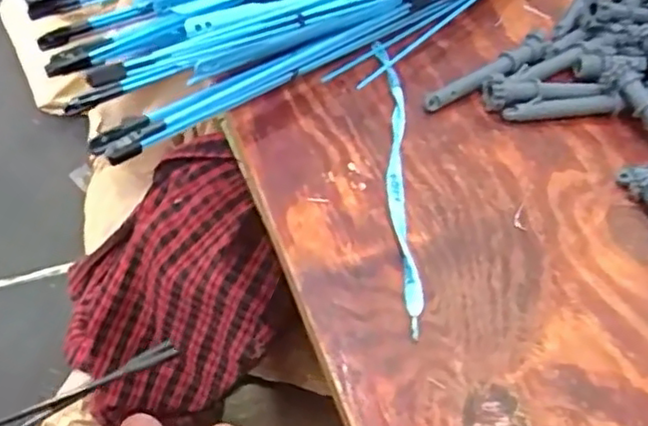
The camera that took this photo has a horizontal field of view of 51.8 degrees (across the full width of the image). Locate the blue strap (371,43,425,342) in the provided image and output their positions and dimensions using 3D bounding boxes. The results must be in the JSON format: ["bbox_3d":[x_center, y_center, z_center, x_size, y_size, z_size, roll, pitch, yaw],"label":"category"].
[{"bbox_3d":[0.041,-0.027,0.367,0.015,0.008,0.209,2,52,-4],"label":"blue strap"}]

